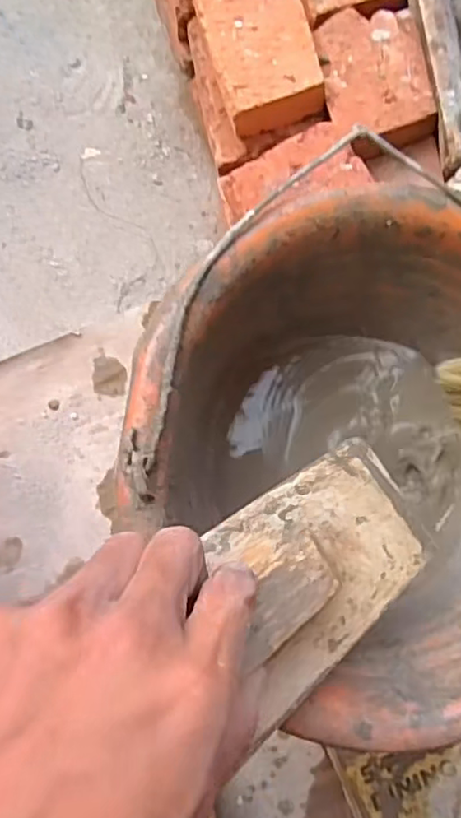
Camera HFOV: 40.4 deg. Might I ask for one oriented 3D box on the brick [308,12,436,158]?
[{"bbox_3d":[0.113,-0.260,0.502,0.075,0.045,0.117,-13,87,-1],"label":"brick"}]

